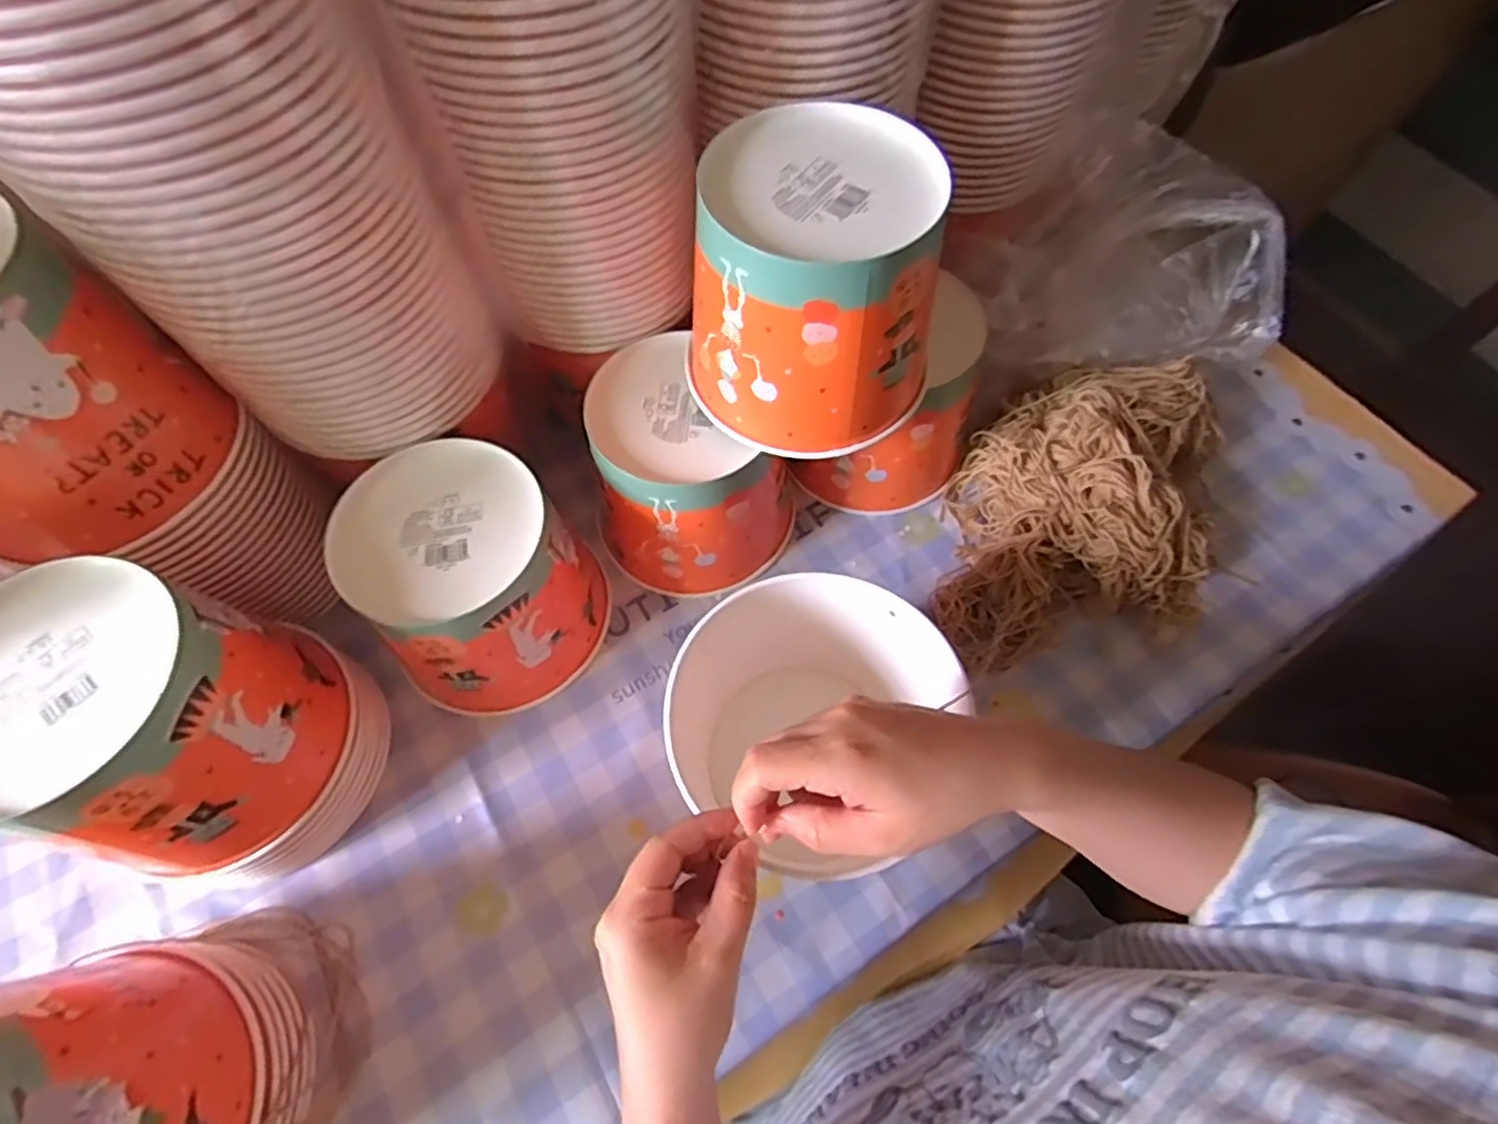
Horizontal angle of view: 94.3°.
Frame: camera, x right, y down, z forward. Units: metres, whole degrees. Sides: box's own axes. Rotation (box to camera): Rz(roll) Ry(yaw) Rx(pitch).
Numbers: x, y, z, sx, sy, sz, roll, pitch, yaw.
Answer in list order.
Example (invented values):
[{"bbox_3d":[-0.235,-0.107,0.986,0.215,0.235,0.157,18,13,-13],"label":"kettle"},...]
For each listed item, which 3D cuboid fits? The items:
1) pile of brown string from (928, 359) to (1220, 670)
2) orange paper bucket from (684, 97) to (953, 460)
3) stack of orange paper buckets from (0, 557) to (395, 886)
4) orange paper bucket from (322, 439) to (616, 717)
[{"bbox_3d":[0.262,-0.047,0.540,0.279,0.076,0.207,-15,66,-7],"label":"pile of brown string"},{"bbox_3d":[0.036,-0.161,0.416,0.141,0.133,0.138,6,65,3],"label":"orange paper bucket"},{"bbox_3d":[-0.330,0.098,0.415,0.149,0.180,0.138,18,66,8],"label":"stack of orange paper buckets"},{"bbox_3d":[-0.183,0.013,0.480,0.133,0.132,0.139,0,65,0],"label":"orange paper bucket"}]

